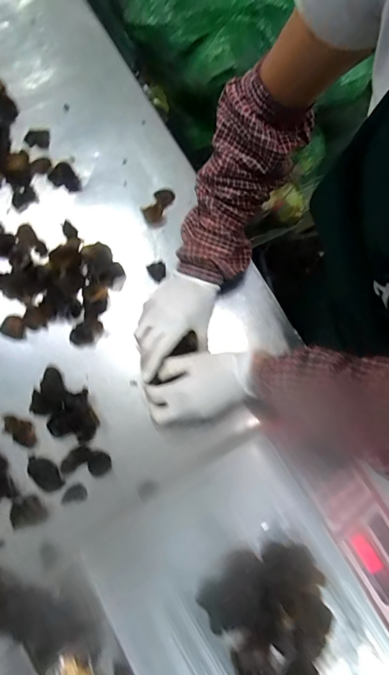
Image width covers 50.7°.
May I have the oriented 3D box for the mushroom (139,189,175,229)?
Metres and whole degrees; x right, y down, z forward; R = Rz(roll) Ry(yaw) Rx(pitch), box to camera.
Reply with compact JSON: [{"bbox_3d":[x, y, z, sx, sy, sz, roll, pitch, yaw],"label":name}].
[{"bbox_3d":[-0.055,-0.196,0.613,0.036,0.014,0.068,25,78,7],"label":"mushroom"}]

